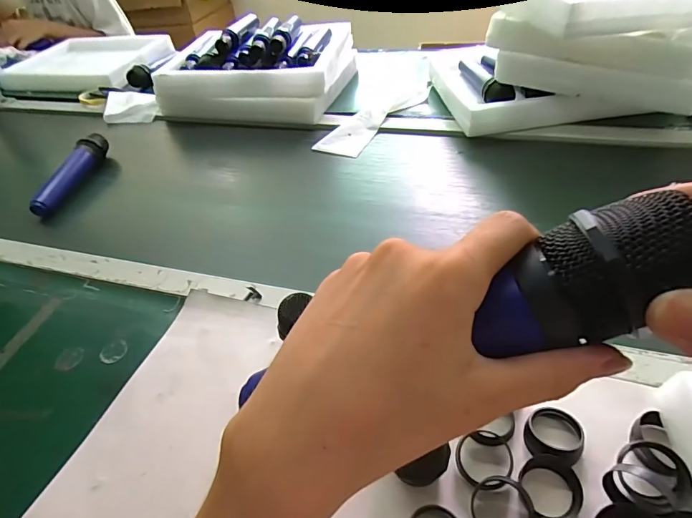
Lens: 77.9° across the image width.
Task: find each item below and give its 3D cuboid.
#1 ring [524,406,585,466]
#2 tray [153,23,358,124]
[{"bbox_3d":[0.168,0.143,0.349,0.042,0.017,0.043,-4,43,4],"label":"ring"},{"bbox_3d":[-0.182,-0.416,0.941,0.366,0.096,0.315,5,45,14],"label":"tray"}]

